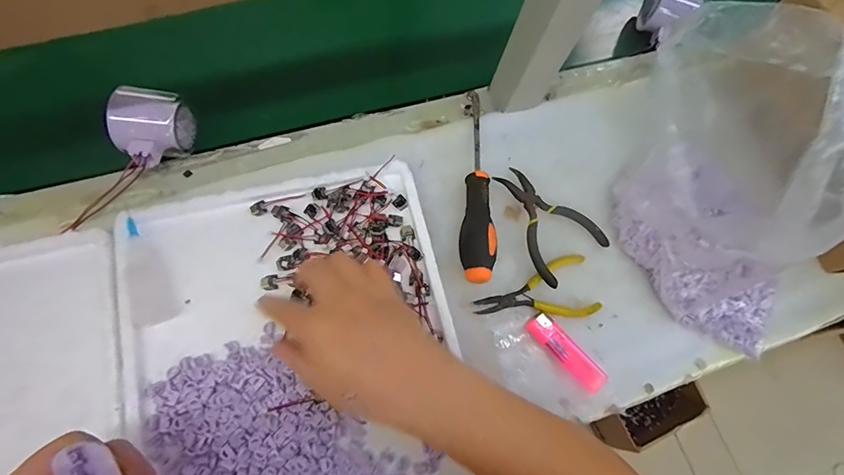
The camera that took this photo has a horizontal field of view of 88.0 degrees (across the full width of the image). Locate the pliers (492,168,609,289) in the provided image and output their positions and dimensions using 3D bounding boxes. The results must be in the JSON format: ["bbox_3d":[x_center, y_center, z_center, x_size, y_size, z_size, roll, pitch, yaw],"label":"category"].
[{"bbox_3d":[0.117,-0.020,0.419,0.078,0.011,0.113,-32,78,-15],"label":"pliers"}]

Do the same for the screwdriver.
[{"bbox_3d":[0.049,-0.056,0.420,0.029,0.024,0.207,1,71,-6],"label":"screwdriver"}]

